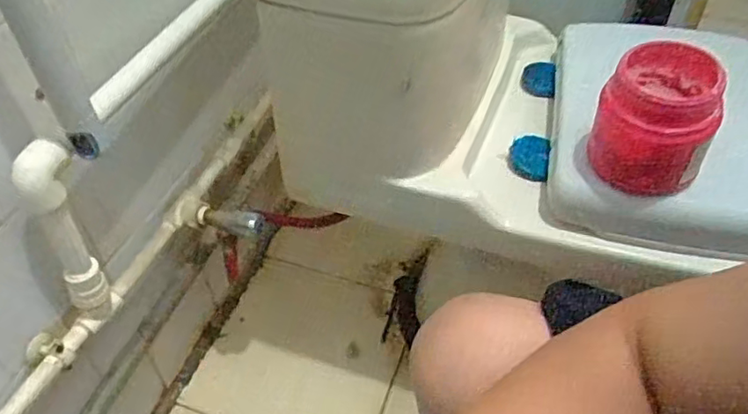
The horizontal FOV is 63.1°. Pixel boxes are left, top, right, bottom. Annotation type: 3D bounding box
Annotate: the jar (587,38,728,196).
[{"bbox_3d":[0.251,-0.080,0.541,0.092,0.120,0.090,0,46,0],"label":"jar"}]

